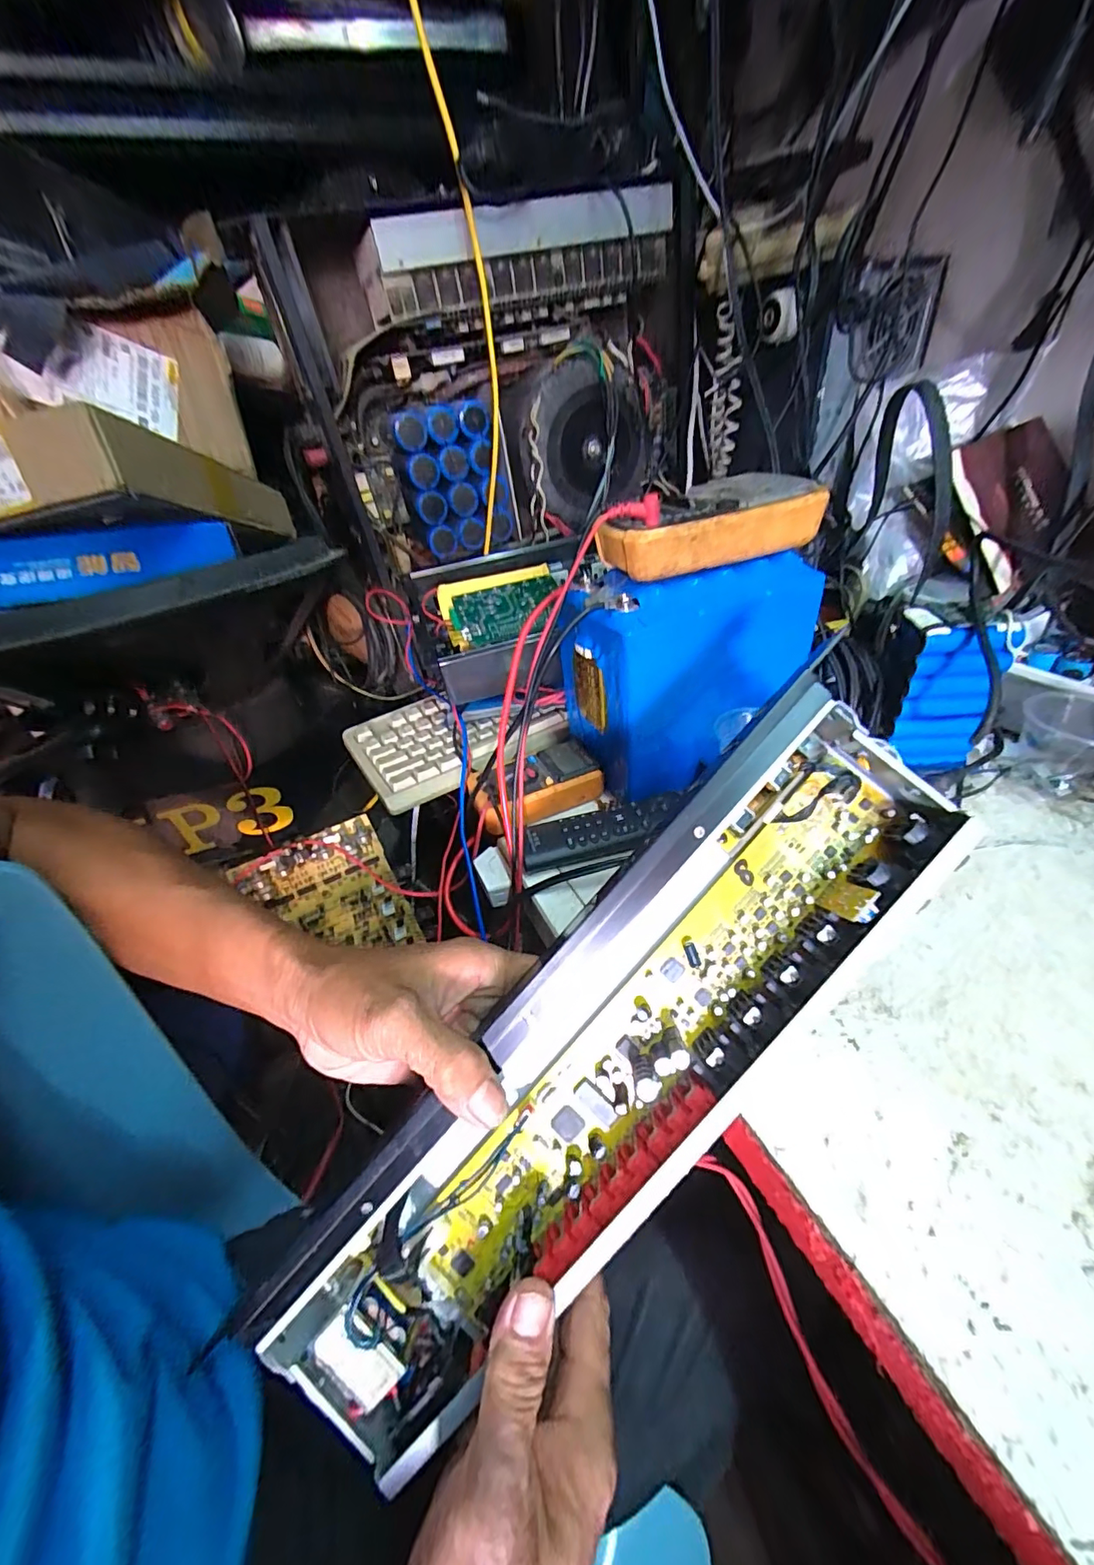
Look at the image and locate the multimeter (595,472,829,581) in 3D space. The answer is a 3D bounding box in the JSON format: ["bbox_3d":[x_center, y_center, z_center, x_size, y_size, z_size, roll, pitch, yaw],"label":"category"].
[{"bbox_3d":[0.118,-0.195,0.393,0.166,0.044,0.071,-16,38,-10],"label":"multimeter"}]

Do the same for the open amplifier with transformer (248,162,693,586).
[{"bbox_3d":[-0.062,-0.463,0.614,0.438,0.317,0.188,-25,40,-20],"label":"open amplifier with transformer"}]

